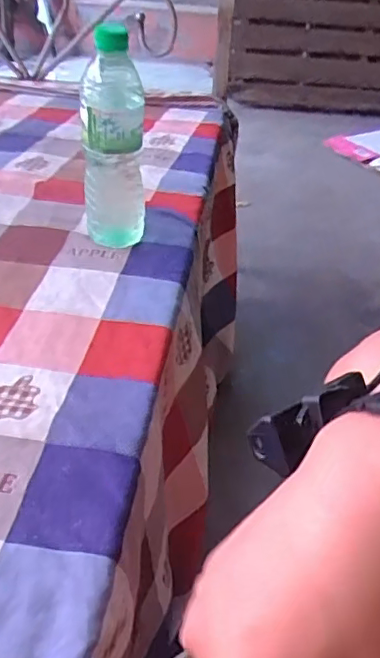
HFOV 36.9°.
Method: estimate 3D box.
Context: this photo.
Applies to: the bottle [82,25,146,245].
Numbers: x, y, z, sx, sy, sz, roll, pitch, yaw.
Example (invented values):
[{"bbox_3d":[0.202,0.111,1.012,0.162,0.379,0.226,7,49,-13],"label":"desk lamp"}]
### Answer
[{"bbox_3d":[-0.078,-0.188,0.576,0.059,0.217,0.068,-1,38,-6],"label":"bottle"}]

